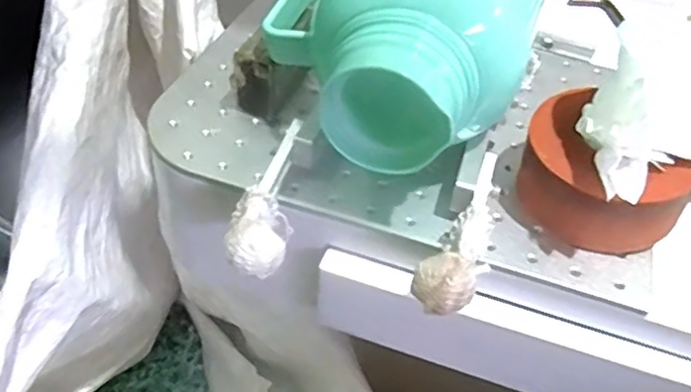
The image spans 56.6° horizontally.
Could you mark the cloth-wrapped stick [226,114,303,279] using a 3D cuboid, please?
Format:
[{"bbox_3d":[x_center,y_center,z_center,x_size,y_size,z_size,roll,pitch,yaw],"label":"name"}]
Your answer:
[{"bbox_3d":[-0.044,0.002,0.382,0.031,0.028,0.100,10,58,6],"label":"cloth-wrapped stick"}]

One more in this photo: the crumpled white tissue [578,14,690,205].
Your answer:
[{"bbox_3d":[0.183,-0.054,0.364,0.111,0.057,0.077,-11,47,-16],"label":"crumpled white tissue"}]

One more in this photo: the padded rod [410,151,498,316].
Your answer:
[{"bbox_3d":[0.071,0.022,0.368,0.031,0.028,0.105,22,60,17],"label":"padded rod"}]

